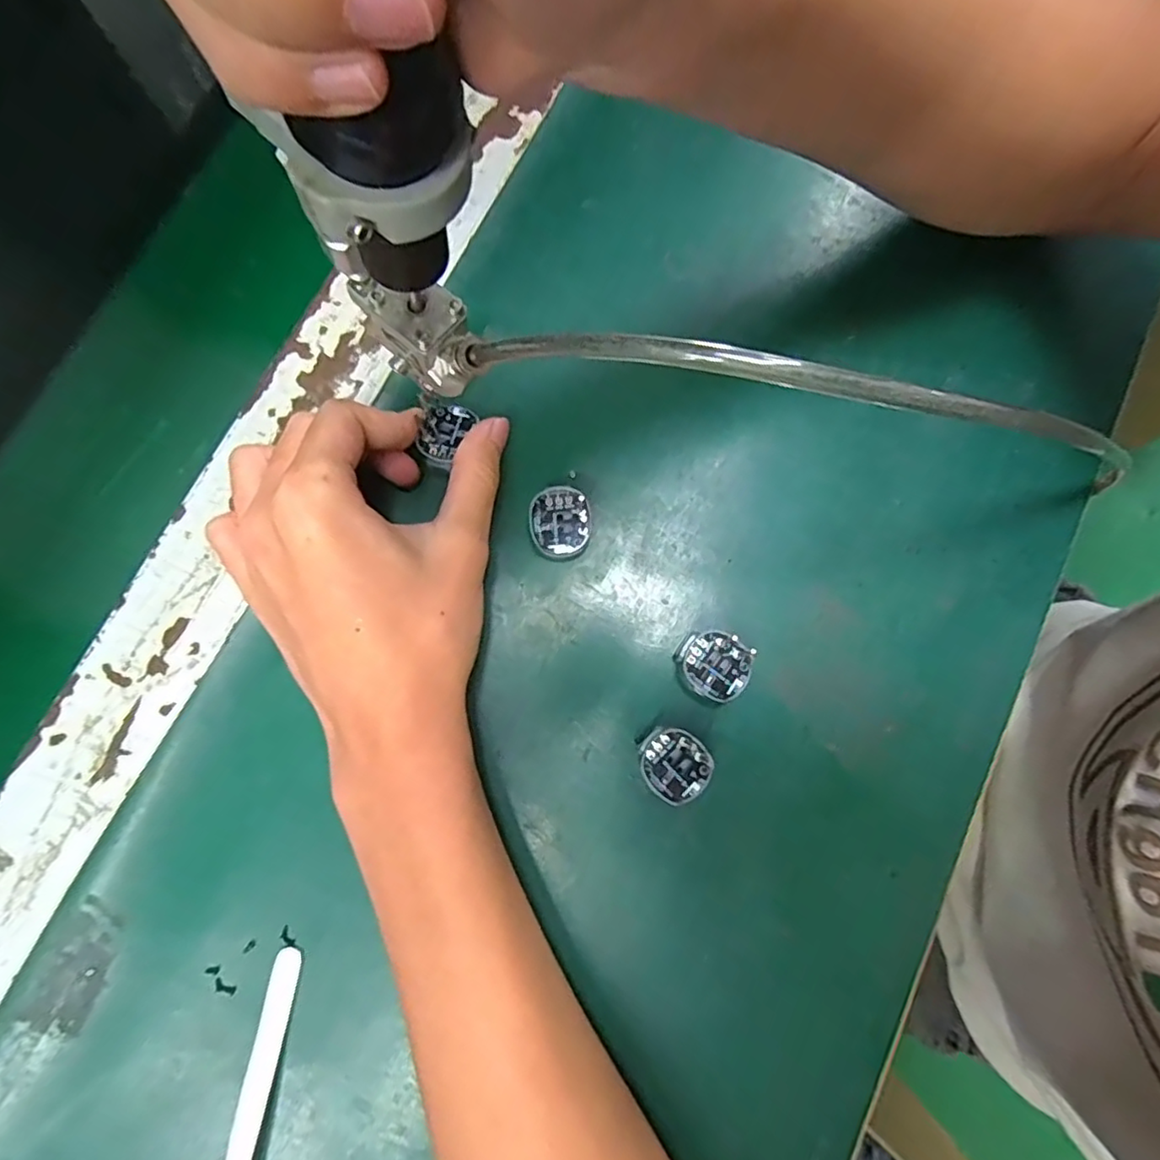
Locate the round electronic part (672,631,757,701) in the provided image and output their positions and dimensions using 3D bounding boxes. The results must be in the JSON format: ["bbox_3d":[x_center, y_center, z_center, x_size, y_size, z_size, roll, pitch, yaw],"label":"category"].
[{"bbox_3d":[0.052,0.033,0.245,0.030,0.010,0.025,23,80,3],"label":"round electronic part"}]

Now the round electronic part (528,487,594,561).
[{"bbox_3d":[-0.008,-0.023,0.253,0.025,0.007,0.029,2,80,0],"label":"round electronic part"}]

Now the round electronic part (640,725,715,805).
[{"bbox_3d":[0.036,0.070,0.238,0.028,0.010,0.025,37,81,6],"label":"round electronic part"}]

